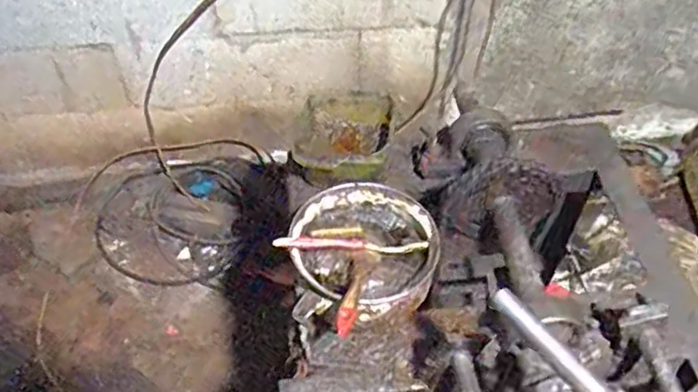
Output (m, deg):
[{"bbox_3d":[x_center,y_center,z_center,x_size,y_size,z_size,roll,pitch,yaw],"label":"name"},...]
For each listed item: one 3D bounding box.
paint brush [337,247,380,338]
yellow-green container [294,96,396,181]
[{"bbox_3d":[0.007,0.103,0.692,0.026,0.019,0.136,10,32,8],"label":"paint brush"},{"bbox_3d":[-0.009,-0.073,0.899,0.133,0.071,0.146,3,50,3],"label":"yellow-green container"}]

